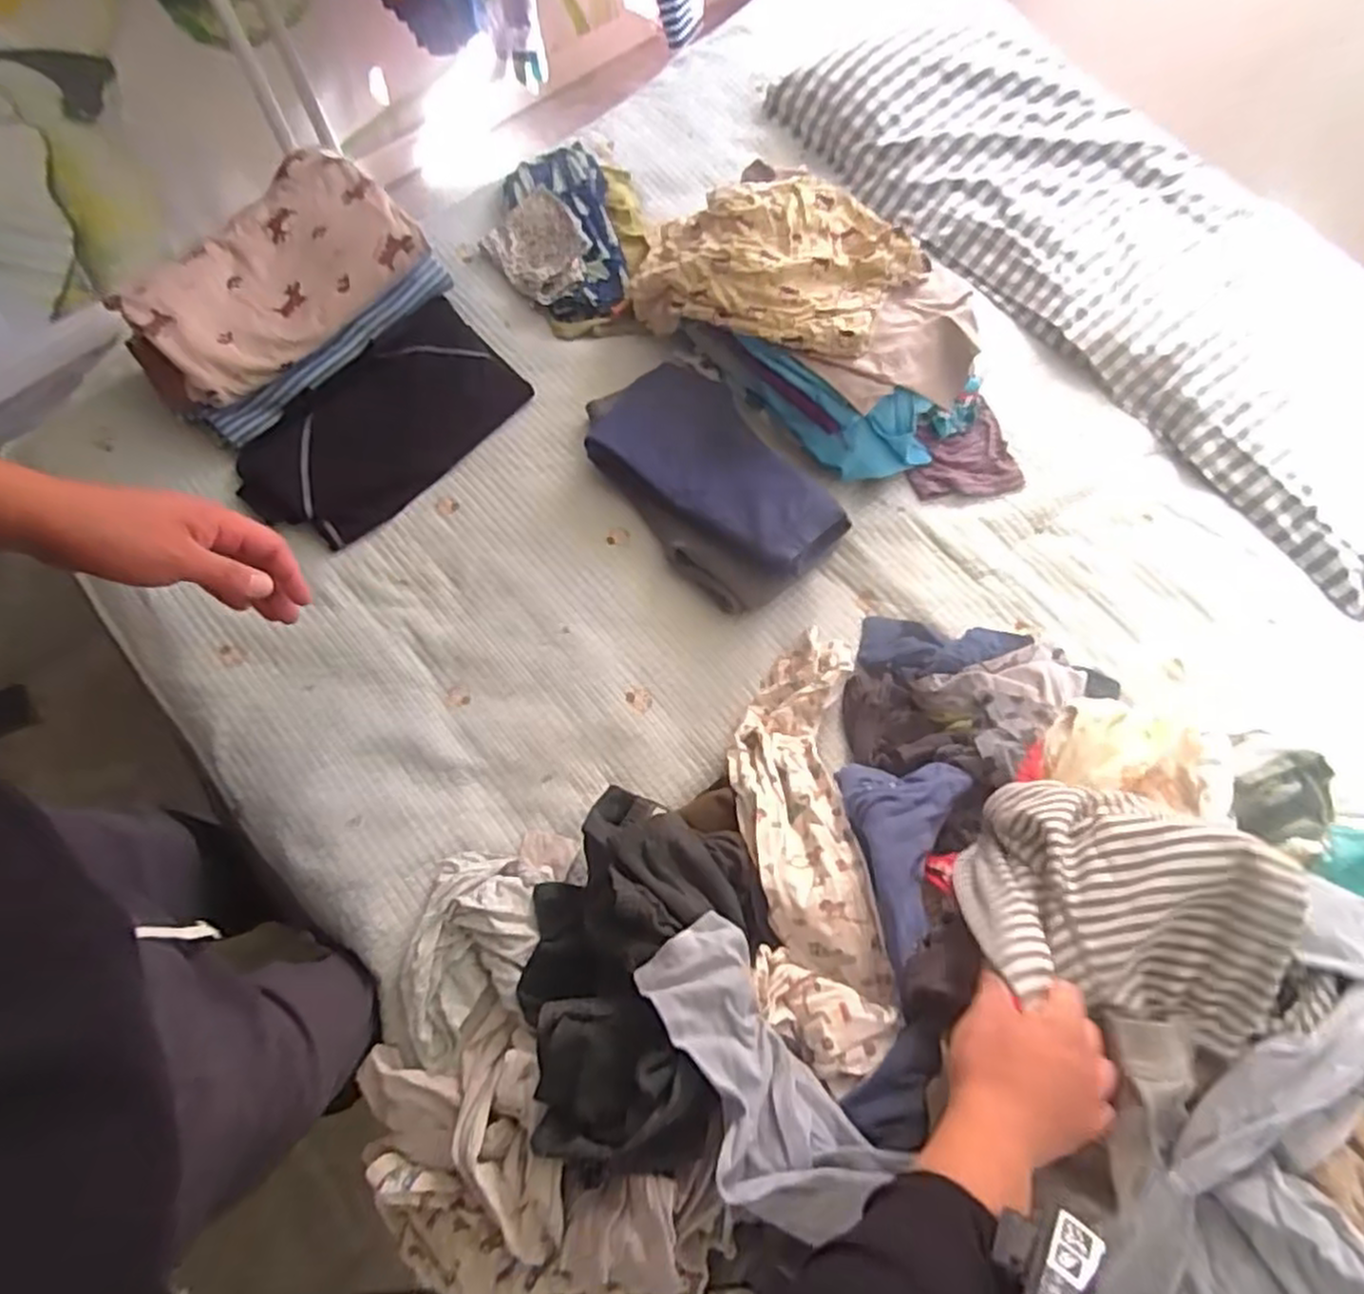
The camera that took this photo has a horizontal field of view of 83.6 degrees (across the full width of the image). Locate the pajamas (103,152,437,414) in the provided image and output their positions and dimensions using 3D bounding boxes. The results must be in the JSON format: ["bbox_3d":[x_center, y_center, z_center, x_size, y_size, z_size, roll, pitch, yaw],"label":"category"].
[{"bbox_3d":[-0.582,-0.513,1.066,0.230,0.078,0.406,41,76,13],"label":"pajamas"}]

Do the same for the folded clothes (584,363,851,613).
[{"bbox_3d":[0.024,-0.238,1.020,0.194,0.133,0.392,-36,74,-11],"label":"folded clothes"}]

